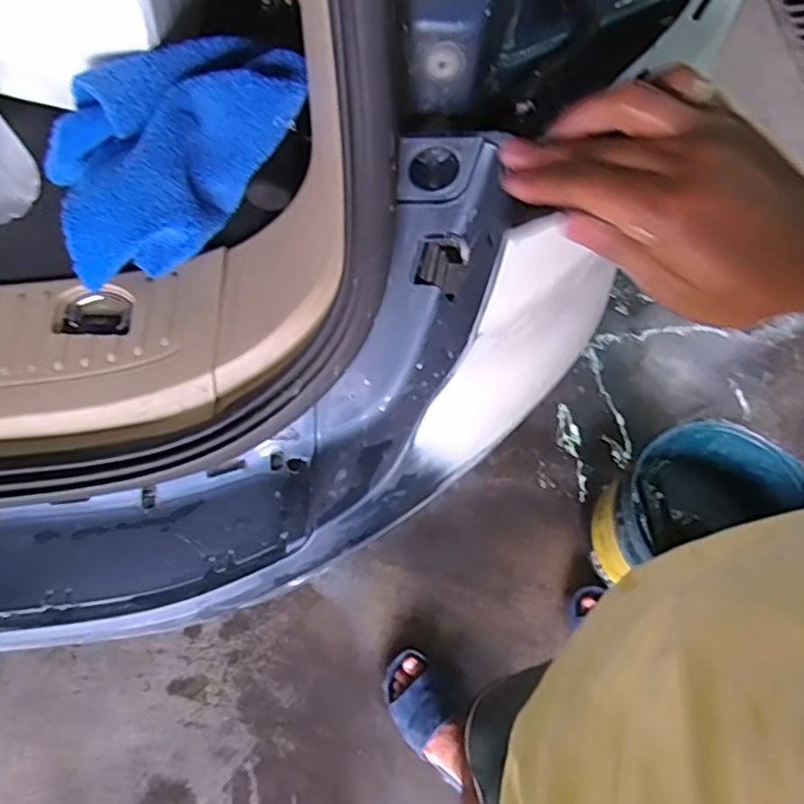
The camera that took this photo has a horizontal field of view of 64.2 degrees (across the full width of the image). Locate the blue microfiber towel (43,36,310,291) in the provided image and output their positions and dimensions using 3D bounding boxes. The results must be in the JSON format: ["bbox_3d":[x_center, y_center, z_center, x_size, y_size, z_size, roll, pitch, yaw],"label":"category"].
[{"bbox_3d":[-0.177,-0.200,0.506,0.209,0.085,0.125,-29,72,-13],"label":"blue microfiber towel"}]

